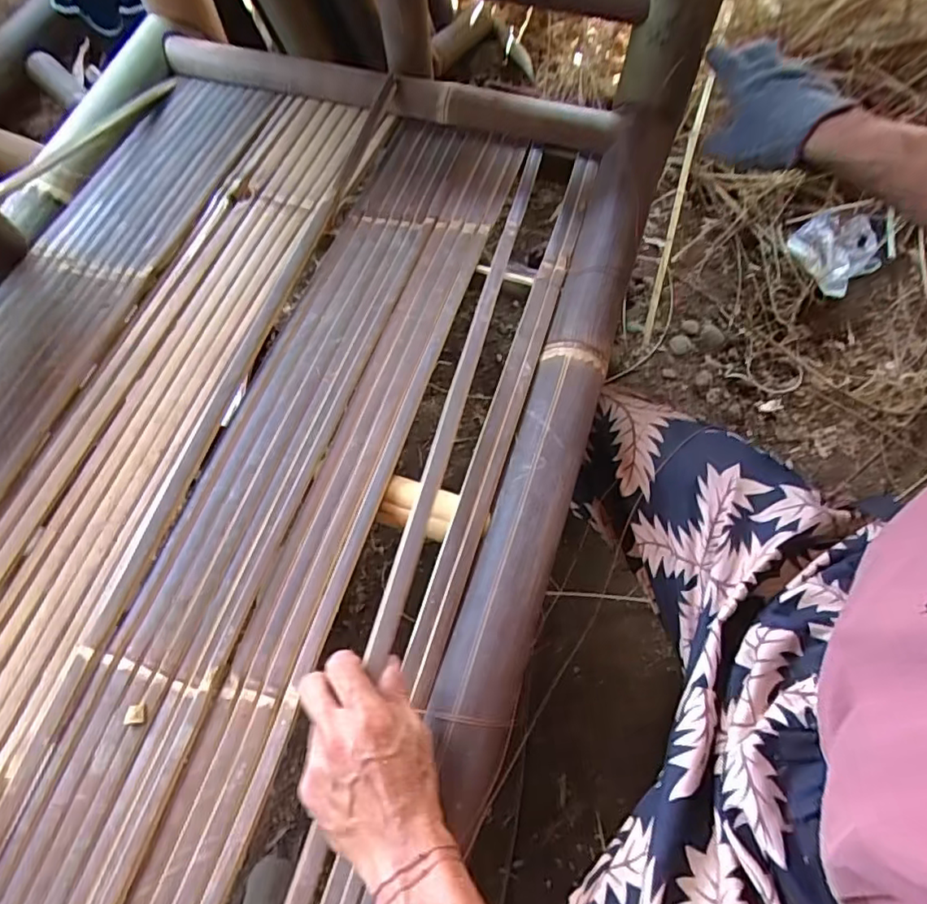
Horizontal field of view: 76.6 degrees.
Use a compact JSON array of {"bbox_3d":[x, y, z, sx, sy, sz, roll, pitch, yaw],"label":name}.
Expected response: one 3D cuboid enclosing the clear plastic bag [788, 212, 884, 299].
[{"bbox_3d":[0.606,-0.332,0.950,0.179,0.046,0.127,-38,74,-12],"label":"clear plastic bag"}]

